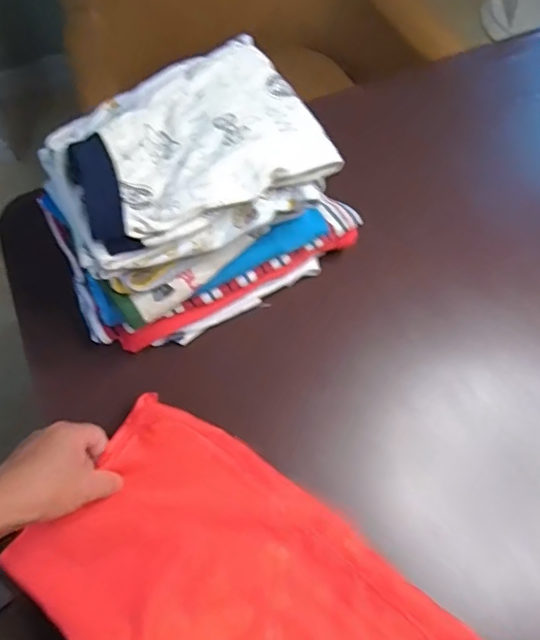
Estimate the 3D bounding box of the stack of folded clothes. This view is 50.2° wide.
[{"bbox_3d":[-0.082,-0.126,0.603,0.298,0.186,0.192,-28,68,-11],"label":"stack of folded clothes"}]

